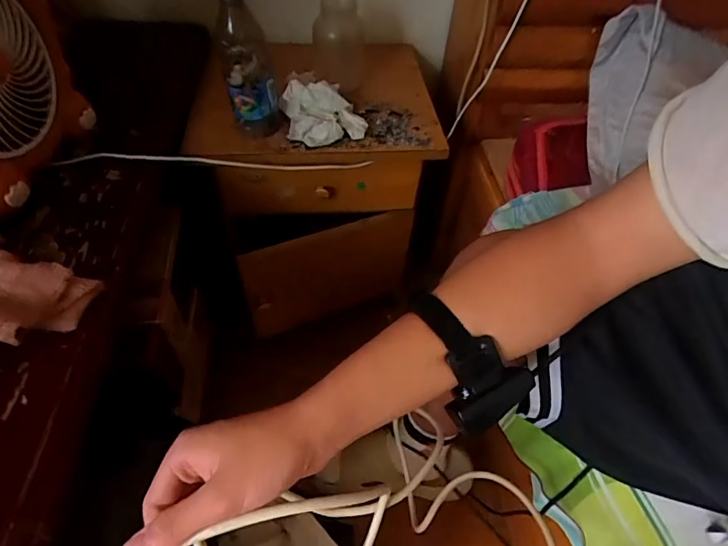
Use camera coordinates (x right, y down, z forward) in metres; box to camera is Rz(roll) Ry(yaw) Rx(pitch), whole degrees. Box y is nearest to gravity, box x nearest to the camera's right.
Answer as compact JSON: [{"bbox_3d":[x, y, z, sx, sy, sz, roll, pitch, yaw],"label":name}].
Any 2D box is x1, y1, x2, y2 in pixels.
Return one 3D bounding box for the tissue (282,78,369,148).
[{"bbox_3d":[-0.057,-0.241,0.644,0.120,0.063,0.072,-11,53,-12],"label":"tissue"}]

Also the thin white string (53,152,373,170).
[{"bbox_3d":[-0.186,-0.155,0.602,0.412,0.027,0.022,-4,51,-22],"label":"thin white string"}]

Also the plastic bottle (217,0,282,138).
[{"bbox_3d":[-0.152,-0.278,0.573,0.063,0.193,0.066,-7,52,-9],"label":"plastic bottle"}]

